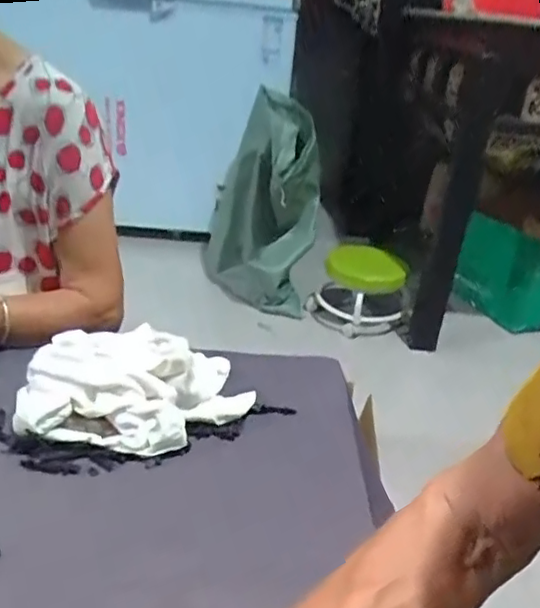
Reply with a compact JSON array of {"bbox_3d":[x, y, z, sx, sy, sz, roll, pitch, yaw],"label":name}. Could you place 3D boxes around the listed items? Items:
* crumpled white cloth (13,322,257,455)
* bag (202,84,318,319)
[{"bbox_3d":[-0.122,0.073,0.583,0.210,0.068,0.144,5,26,-5],"label":"crumpled white cloth"},{"bbox_3d":[-0.015,-0.290,1.882,0.280,0.603,0.377,-7,29,-27],"label":"bag"}]

